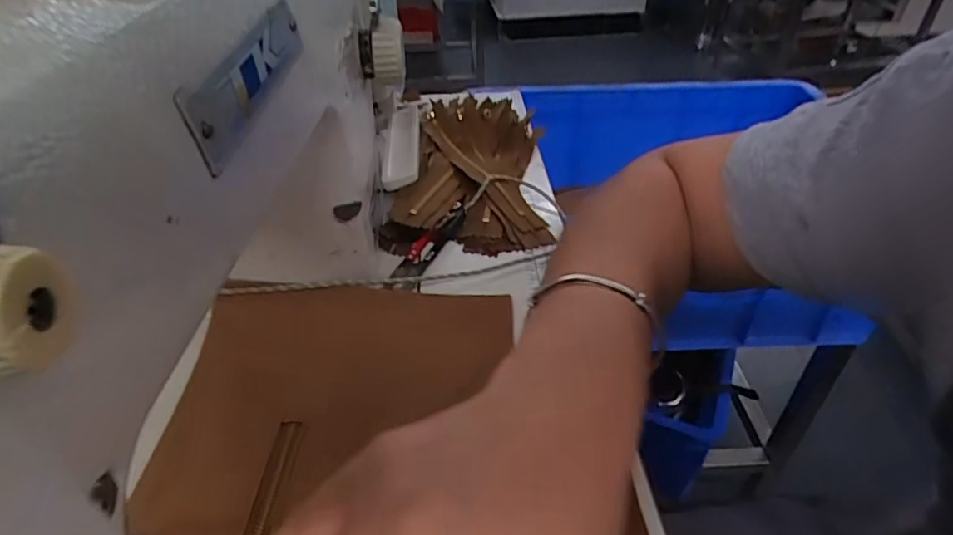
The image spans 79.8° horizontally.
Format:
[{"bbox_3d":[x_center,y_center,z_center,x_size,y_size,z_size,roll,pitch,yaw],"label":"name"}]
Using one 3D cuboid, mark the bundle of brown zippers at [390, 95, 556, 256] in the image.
[{"bbox_3d":[-0.001,-0.095,0.503,0.117,0.032,0.226,1,38,2],"label":"bundle of brown zippers"}]

